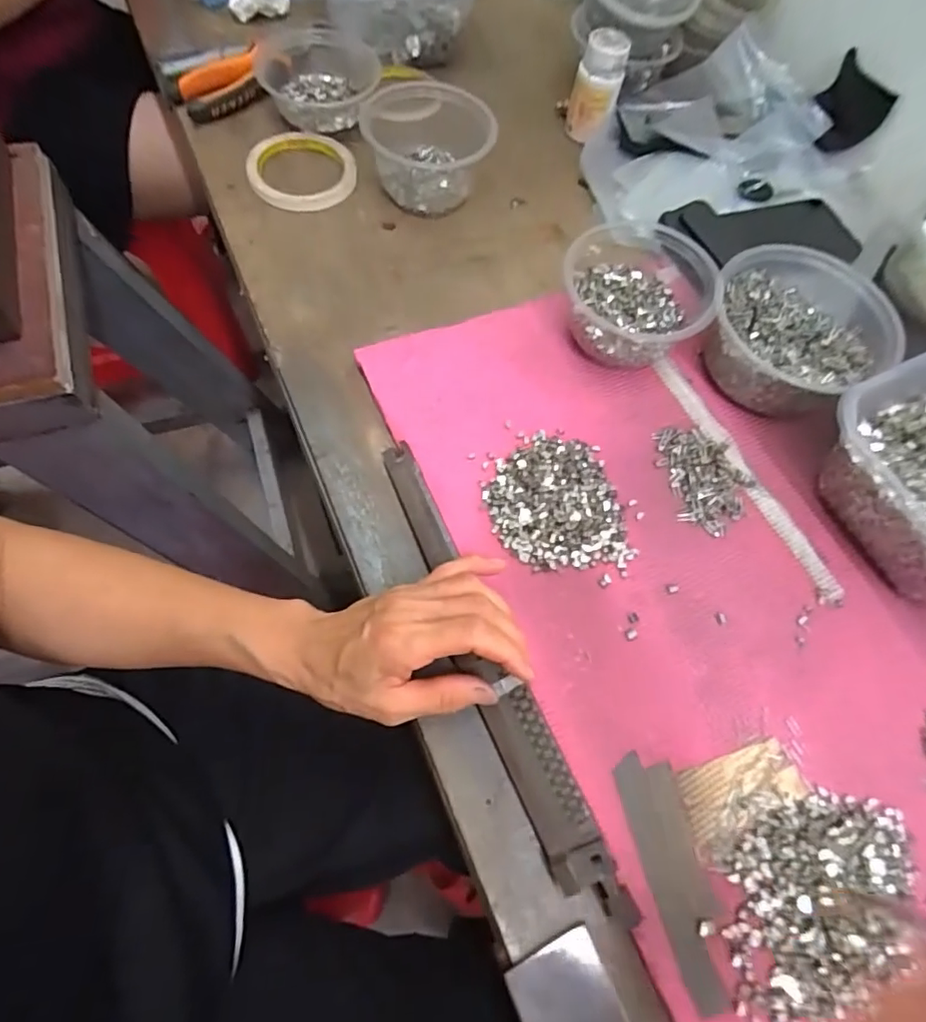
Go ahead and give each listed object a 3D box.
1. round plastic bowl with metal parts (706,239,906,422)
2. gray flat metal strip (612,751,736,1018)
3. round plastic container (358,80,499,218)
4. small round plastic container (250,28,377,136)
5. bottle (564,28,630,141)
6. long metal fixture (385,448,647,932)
[{"bbox_3d":[0.264,-0.142,0.444,0.148,0.062,0.126,-30,72,-18],"label":"round plastic bowl with metal parts"},{"bbox_3d":[0.118,0.201,0.311,0.034,0.004,0.122,-10,67,-11],"label":"gray flat metal strip"},{"bbox_3d":[-0.035,-0.342,0.522,0.115,0.056,0.133,-9,67,-10],"label":"round plastic container"},{"bbox_3d":[-0.145,-0.424,0.557,0.121,0.039,0.109,2,66,-5],"label":"small round plastic container"},{"bbox_3d":[0.132,-0.421,0.556,0.046,0.075,0.046,14,65,0],"label":"bottle"},{"bbox_3d":[0.013,0.091,0.350,0.031,0.024,0.314,-22,70,-12],"label":"long metal fixture"}]

